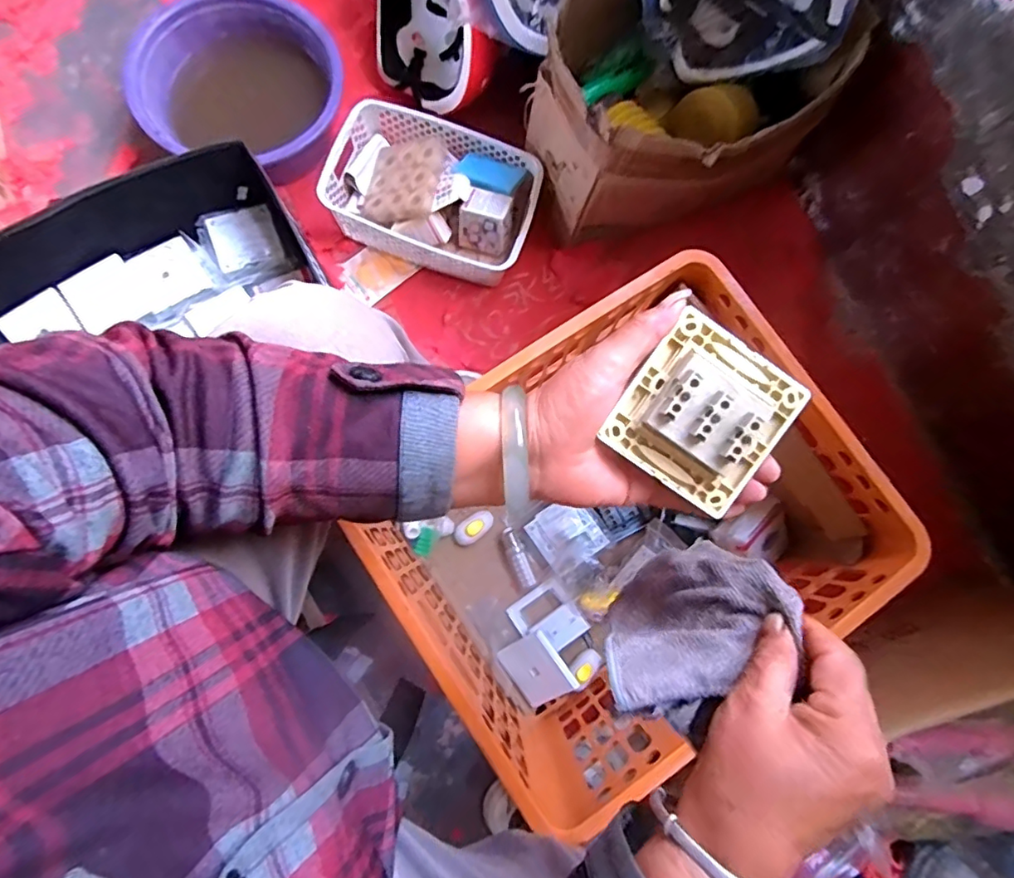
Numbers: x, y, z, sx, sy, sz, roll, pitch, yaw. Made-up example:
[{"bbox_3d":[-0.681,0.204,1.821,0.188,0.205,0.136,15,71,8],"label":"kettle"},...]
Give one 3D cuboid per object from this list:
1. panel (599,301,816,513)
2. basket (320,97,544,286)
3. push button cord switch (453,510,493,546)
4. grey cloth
[{"bbox_3d":[0.110,-0.012,0.296,0.081,0.021,0.085,35,96,-5],"label":"panel"},{"bbox_3d":[-0.106,-0.366,0.830,0.300,0.092,0.202,21,80,0],"label":"basket"},{"bbox_3d":[-0.047,0.124,0.772,0.063,0.032,0.034,-39,85,-9],"label":"push button cord switch"},{"bbox_3d":[0.110,0.106,0.331,0.107,0.100,0.024,-34,109,12],"label":"grey cloth"}]

